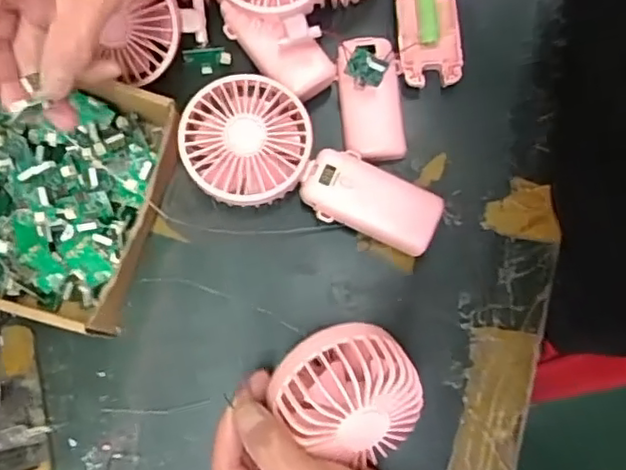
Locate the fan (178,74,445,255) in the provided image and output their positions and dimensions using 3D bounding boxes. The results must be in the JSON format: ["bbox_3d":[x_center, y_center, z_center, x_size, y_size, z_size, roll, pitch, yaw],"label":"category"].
[{"bbox_3d":[0.001,-0.051,0.441,0.180,0.049,0.088,13,79,3],"label":"fan"}]

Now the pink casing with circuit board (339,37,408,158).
[{"bbox_3d":[0.043,-0.106,0.451,0.046,0.036,0.094,-2,78,0],"label":"pink casing with circuit board"}]

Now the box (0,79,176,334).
[{"bbox_3d":[-0.177,-0.029,0.432,0.150,0.054,0.167,16,79,4],"label":"box"}]

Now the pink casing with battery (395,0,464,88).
[{"bbox_3d":[0.087,-0.159,0.479,0.046,0.018,0.095,-4,78,0],"label":"pink casing with battery"}]

